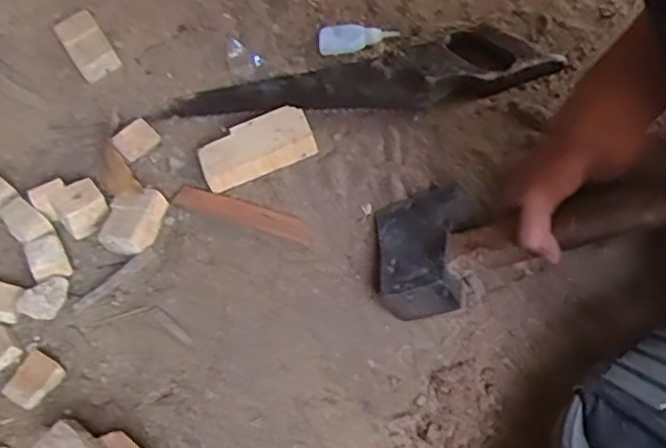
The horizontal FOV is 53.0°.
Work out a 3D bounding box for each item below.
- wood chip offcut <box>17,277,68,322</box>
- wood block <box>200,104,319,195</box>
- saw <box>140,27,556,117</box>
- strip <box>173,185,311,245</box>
[{"bbox_3d":[-0.239,0.061,0.556,0.024,0.024,0.041,33,65,24],"label":"wood chip offcut"},{"bbox_3d":[-0.072,-0.074,0.622,0.104,0.030,0.052,-19,52,-5],"label":"wood block"},{"bbox_3d":[0.021,-0.138,0.649,0.372,0.031,0.086,-8,52,4],"label":"saw"},{"bbox_3d":[-0.079,-0.010,0.595,0.137,0.005,0.027,16,54,21],"label":"strip"}]

